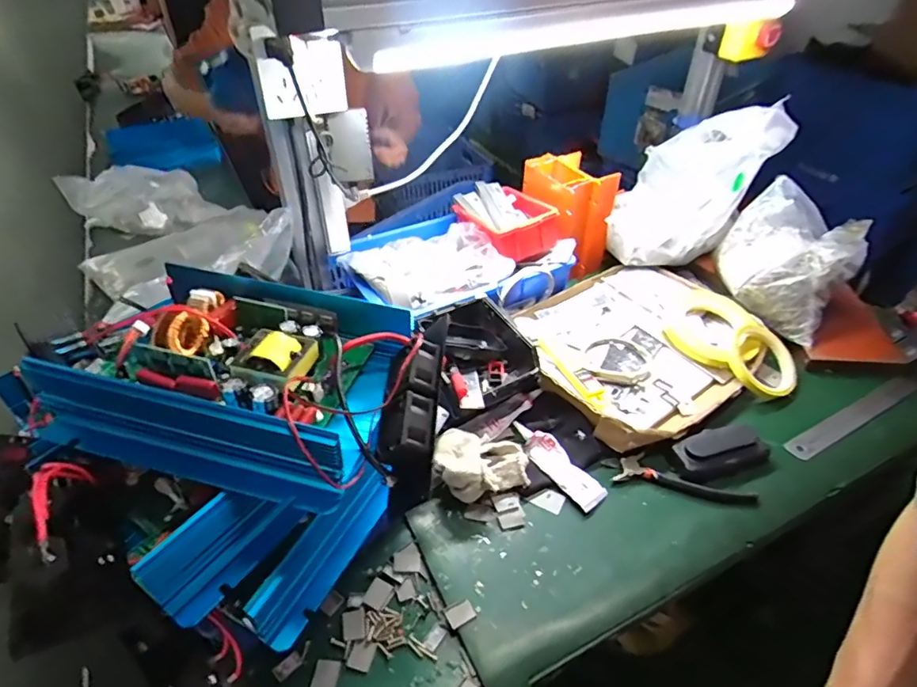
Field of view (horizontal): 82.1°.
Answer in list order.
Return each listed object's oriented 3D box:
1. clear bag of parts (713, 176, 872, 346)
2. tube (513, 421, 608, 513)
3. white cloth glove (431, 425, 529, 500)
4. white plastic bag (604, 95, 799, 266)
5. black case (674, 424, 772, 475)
[{"bbox_3d":[0.449,-0.117,0.742,0.118,0.157,0.182,-28,48,-29],"label":"clear bag of parts"},{"bbox_3d":[0.105,0.126,0.573,0.034,0.019,0.123,-29,49,-30],"label":"tube"},{"bbox_3d":[0.025,0.124,0.546,0.096,0.040,0.063,-4,41,-5],"label":"white cloth glove"},{"bbox_3d":[0.350,-0.225,0.800,0.203,0.215,0.154,21,45,23],"label":"white plastic bag"},{"bbox_3d":[0.291,0.116,0.576,0.098,0.022,0.049,-10,42,-12],"label":"black case"}]

